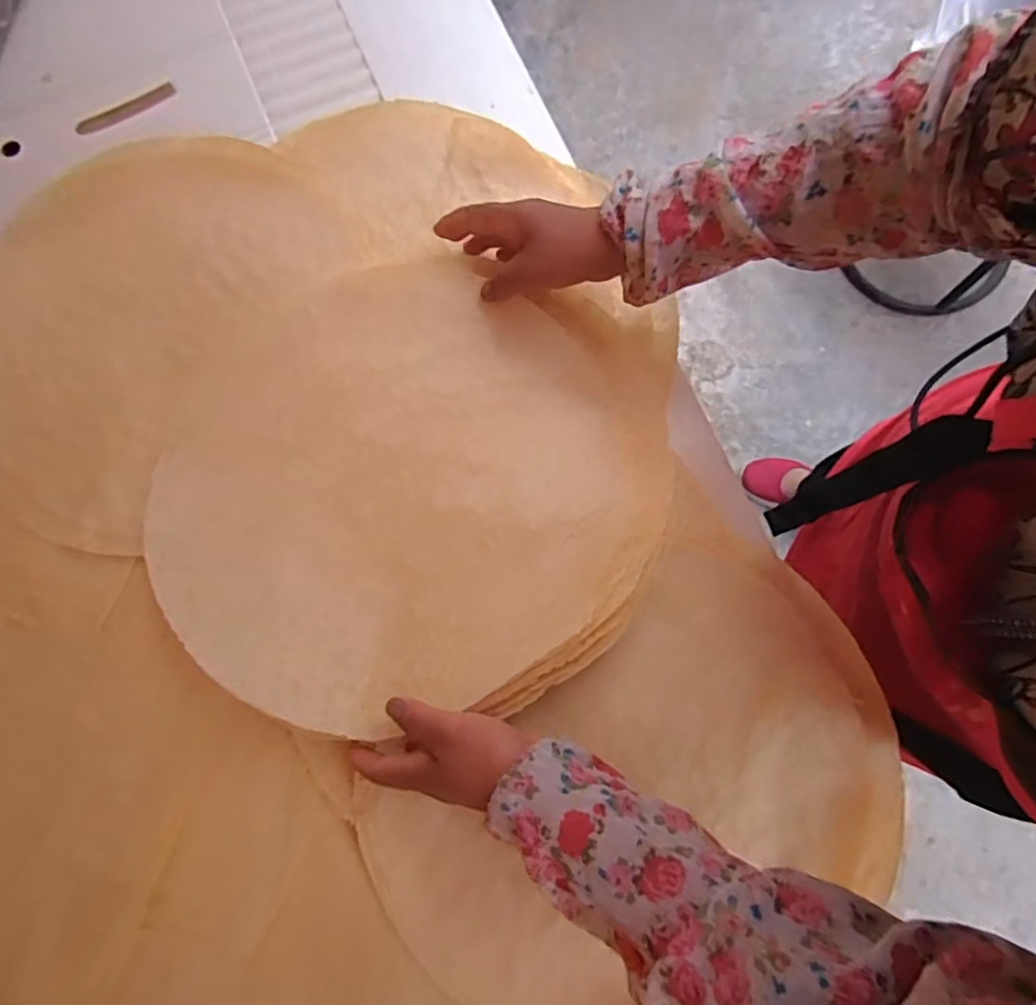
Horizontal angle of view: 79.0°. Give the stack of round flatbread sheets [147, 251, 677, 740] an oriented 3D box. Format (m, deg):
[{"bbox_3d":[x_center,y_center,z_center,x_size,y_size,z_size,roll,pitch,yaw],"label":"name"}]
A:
[{"bbox_3d":[-0.081,-0.017,0.475,0.364,0.050,0.354,22,79,4],"label":"stack of round flatbread sheets"}]

